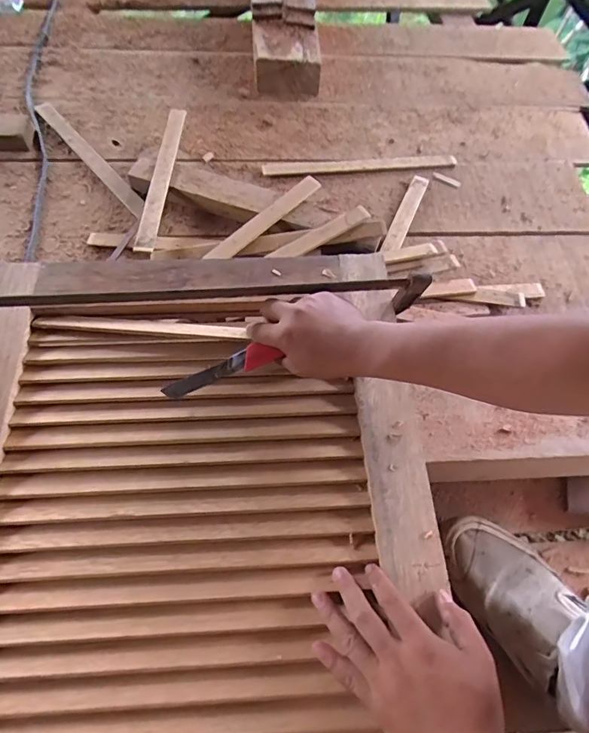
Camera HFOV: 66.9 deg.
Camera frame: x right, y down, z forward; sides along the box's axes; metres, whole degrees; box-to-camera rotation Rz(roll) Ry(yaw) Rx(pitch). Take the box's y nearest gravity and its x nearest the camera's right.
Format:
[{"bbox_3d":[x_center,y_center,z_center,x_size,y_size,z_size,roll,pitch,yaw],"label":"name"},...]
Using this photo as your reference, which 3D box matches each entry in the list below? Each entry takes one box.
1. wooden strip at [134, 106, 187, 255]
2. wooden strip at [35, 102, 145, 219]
[{"bbox_3d":[-0.234,-0.345,0.793,0.037,0.012,0.350,4,62,-2],"label":"wooden strip"},{"bbox_3d":[-0.391,-0.404,0.851,0.034,0.009,0.376,-37,70,-20],"label":"wooden strip"}]

